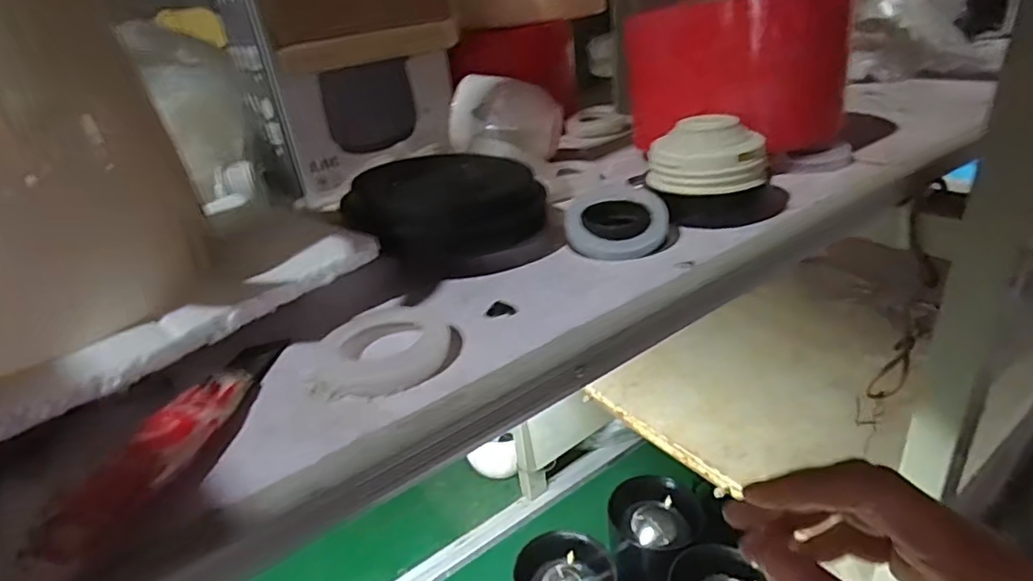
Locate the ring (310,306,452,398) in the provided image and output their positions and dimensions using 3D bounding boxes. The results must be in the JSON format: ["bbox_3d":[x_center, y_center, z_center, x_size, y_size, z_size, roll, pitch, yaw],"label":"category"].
[{"bbox_3d":[-0.059,0.024,0.259,0.056,0.009,0.060,-6,27,3],"label":"ring"}]

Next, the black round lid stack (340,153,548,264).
[{"bbox_3d":[-0.040,-0.052,0.351,0.112,0.037,0.101,-8,26,-1],"label":"black round lid stack"}]

